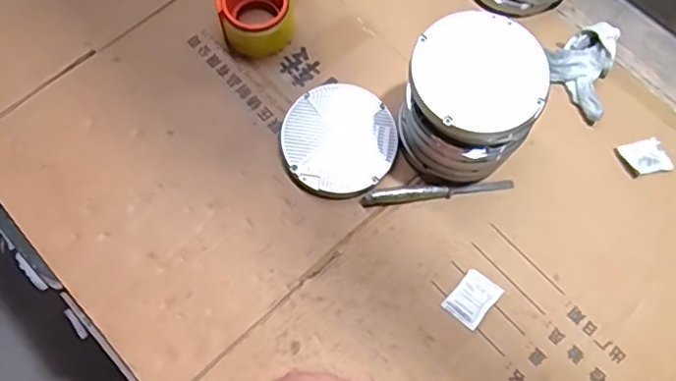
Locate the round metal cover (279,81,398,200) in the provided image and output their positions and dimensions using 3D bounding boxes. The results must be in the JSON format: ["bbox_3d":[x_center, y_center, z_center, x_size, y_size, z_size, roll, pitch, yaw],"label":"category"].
[{"bbox_3d":[0.002,-0.062,0.687,0.132,0.018,0.139,0,72,-1],"label":"round metal cover"}]

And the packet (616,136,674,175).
[{"bbox_3d":[0.374,-0.040,0.699,0.054,0.004,0.044,-14,73,-6],"label":"packet"}]

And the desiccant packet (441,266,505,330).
[{"bbox_3d":[0.152,0.121,0.646,0.044,0.008,0.059,40,75,11],"label":"desiccant packet"}]

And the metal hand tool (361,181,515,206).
[{"bbox_3d":[0.118,0.000,0.680,0.180,0.011,0.020,-8,72,-4],"label":"metal hand tool"}]

